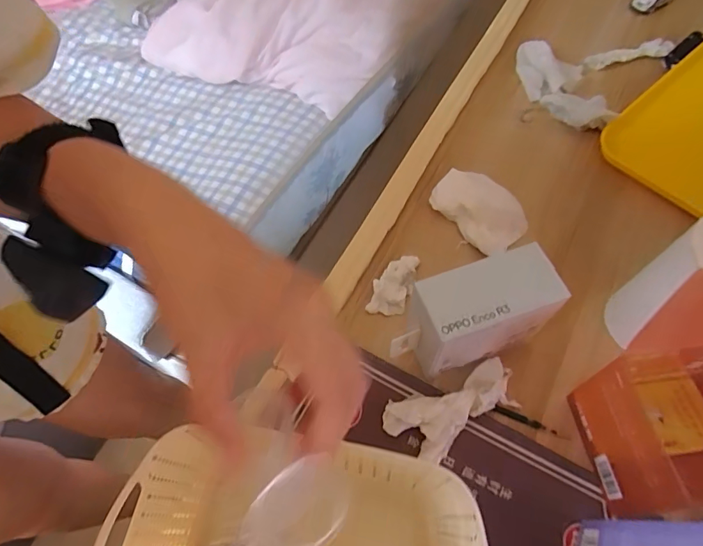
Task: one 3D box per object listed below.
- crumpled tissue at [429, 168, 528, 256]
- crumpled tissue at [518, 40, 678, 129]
[{"bbox_3d":[0.130,-0.067,0.453,0.061,0.017,0.098,-38,67,-16],"label":"crumpled tissue"},{"bbox_3d":[0.286,-0.261,0.548,0.145,0.033,0.194,39,70,20],"label":"crumpled tissue"}]

